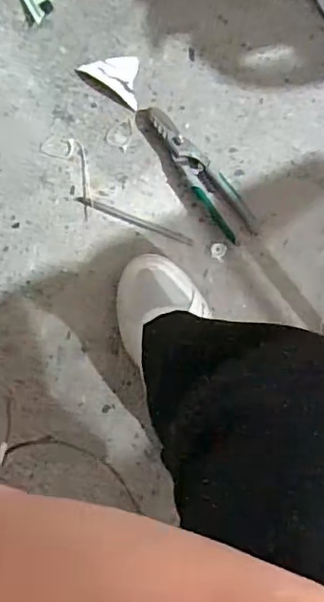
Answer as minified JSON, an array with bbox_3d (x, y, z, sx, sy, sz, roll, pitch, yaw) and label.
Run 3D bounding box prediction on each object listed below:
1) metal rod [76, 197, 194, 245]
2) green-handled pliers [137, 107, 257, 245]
[{"bbox_3d":[-0.031,-0.095,0.688,0.143,0.005,0.010,21,84,-6],"label":"metal rod"},{"bbox_3d":[0.049,-0.159,0.694,0.049,0.019,0.190,-34,91,-8],"label":"green-handled pliers"}]

